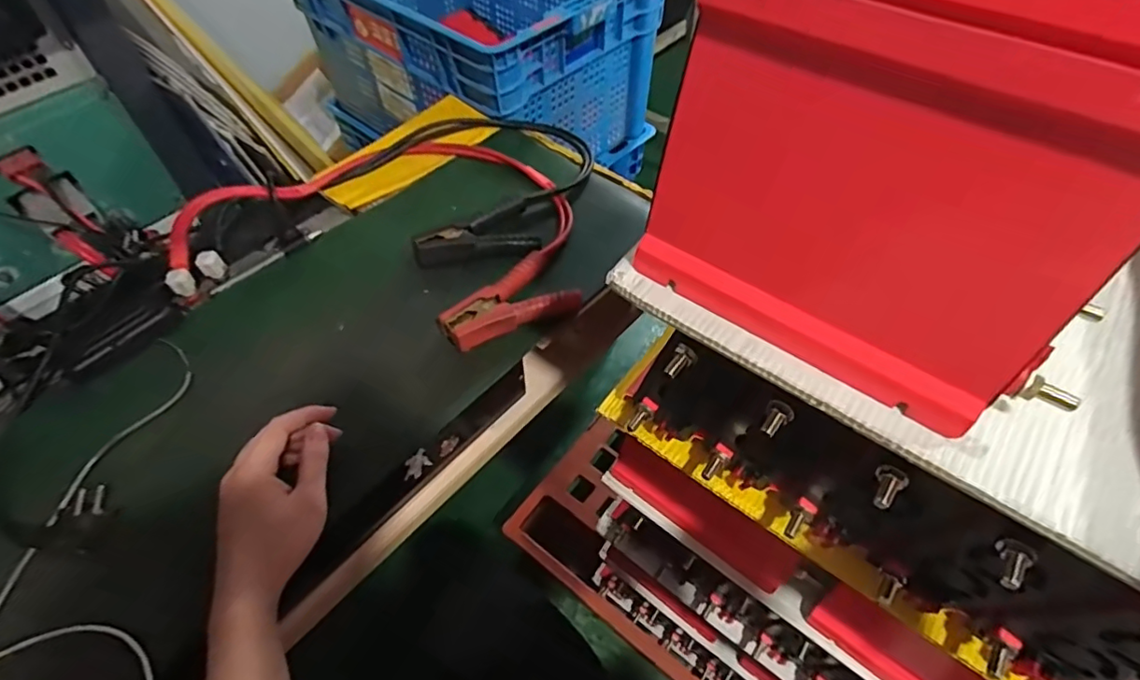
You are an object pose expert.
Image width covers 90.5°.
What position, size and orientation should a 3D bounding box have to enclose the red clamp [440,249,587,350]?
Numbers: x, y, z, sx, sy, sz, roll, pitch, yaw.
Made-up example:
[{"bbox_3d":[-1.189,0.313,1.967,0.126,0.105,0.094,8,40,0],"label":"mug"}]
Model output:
[{"bbox_3d":[-0.065,-0.037,0.579,0.136,0.023,0.081,-31,59,-21],"label":"red clamp"}]

